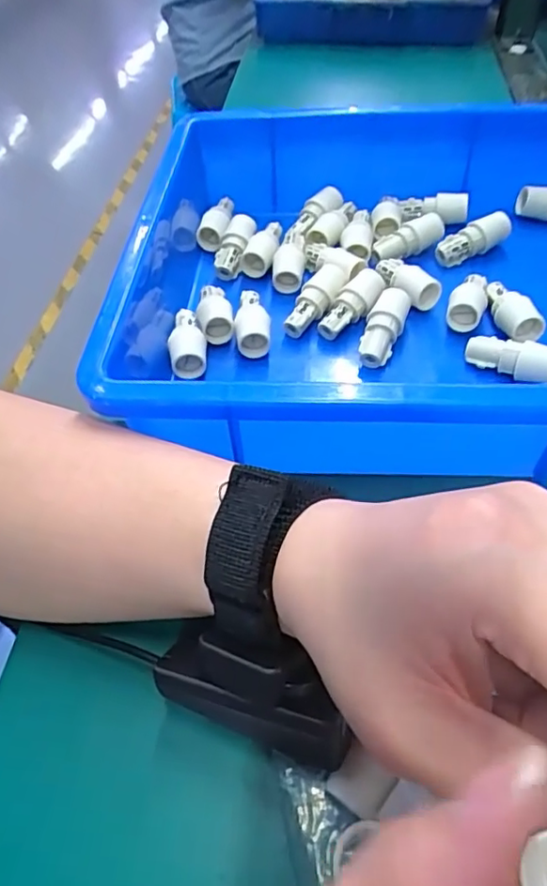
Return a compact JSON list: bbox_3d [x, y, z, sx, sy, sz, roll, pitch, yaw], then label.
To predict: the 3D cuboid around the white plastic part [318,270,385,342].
[{"bbox_3d":[0.048,-0.087,0.364,0.019,0.016,0.051,40,86,28],"label":"white plastic part"}]

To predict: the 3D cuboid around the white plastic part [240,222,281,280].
[{"bbox_3d":[-0.009,-0.139,0.410,0.023,0.023,0.039,6,52,6],"label":"white plastic part"}]

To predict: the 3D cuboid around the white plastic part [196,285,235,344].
[{"bbox_3d":[-0.039,-0.086,0.369,0.021,0.020,0.039,-9,51,-6],"label":"white plastic part"}]

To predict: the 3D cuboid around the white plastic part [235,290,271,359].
[{"bbox_3d":[-0.014,-0.076,0.356,0.020,0.016,0.048,-6,64,-3],"label":"white plastic part"}]

